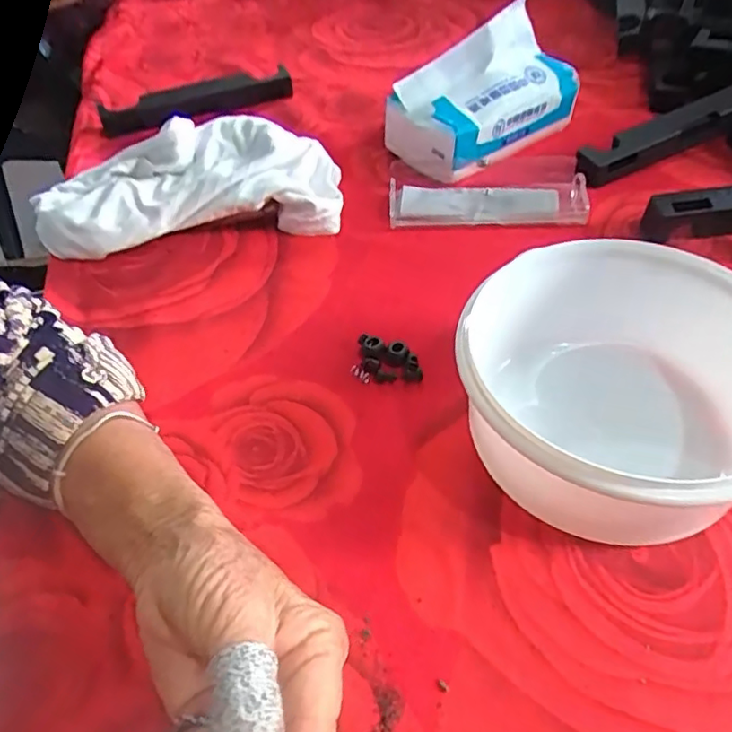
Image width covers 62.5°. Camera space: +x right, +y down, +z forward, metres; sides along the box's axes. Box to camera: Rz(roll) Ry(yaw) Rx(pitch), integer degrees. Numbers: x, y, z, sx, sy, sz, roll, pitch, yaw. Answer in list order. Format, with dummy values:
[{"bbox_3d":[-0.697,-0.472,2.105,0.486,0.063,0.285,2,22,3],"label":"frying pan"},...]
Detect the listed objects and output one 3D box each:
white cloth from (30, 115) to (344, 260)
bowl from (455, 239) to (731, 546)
[{"bbox_3d":[-0.143,-0.148,0.492,0.237,0.054,0.111,-9,48,-4],"label":"white cloth"},{"bbox_3d":[0.132,0.017,0.314,0.150,0.082,0.154,-2,48,3],"label":"bowl"}]

